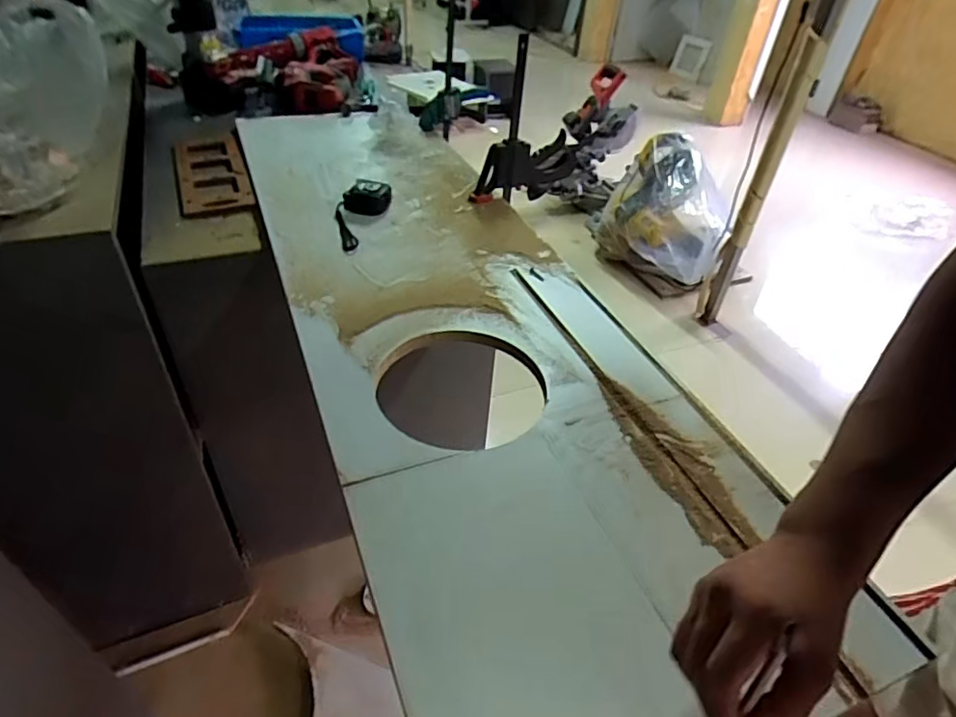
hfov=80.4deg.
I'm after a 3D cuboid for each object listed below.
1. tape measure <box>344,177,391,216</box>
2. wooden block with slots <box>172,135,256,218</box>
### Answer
[{"bbox_3d":[-0.175,-0.255,0.901,0.076,0.036,0.058,-4,42,-10],"label":"tape measure"},{"bbox_3d":[-0.472,-0.331,0.999,0.111,0.015,0.301,-14,45,-20],"label":"wooden block with slots"}]

